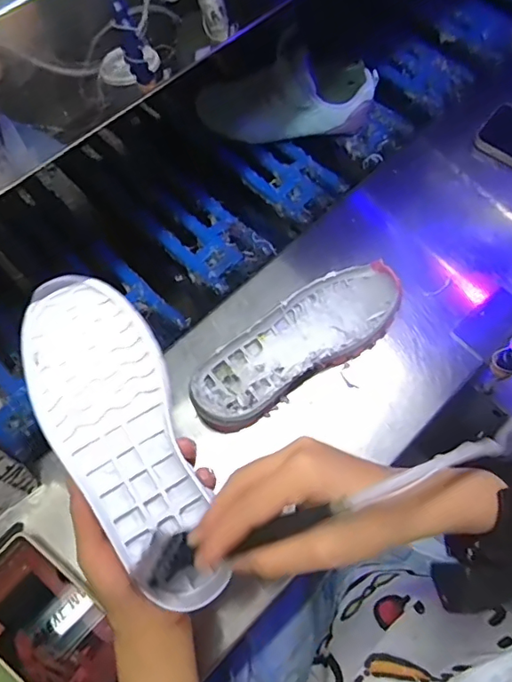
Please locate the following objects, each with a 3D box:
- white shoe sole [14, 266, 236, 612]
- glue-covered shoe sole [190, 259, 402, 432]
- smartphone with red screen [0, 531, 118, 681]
[{"bbox_3d":[-0.089,0.072,0.344,0.085,0.028,0.228,-23,89,-10],"label":"white shoe sole"},{"bbox_3d":[0.044,-0.001,0.518,0.241,0.037,0.082,-31,70,-13],"label":"glue-covered shoe sole"},{"bbox_3d":[-0.165,0.239,0.416,0.161,0.009,0.079,36,71,14],"label":"smartphone with red screen"}]

